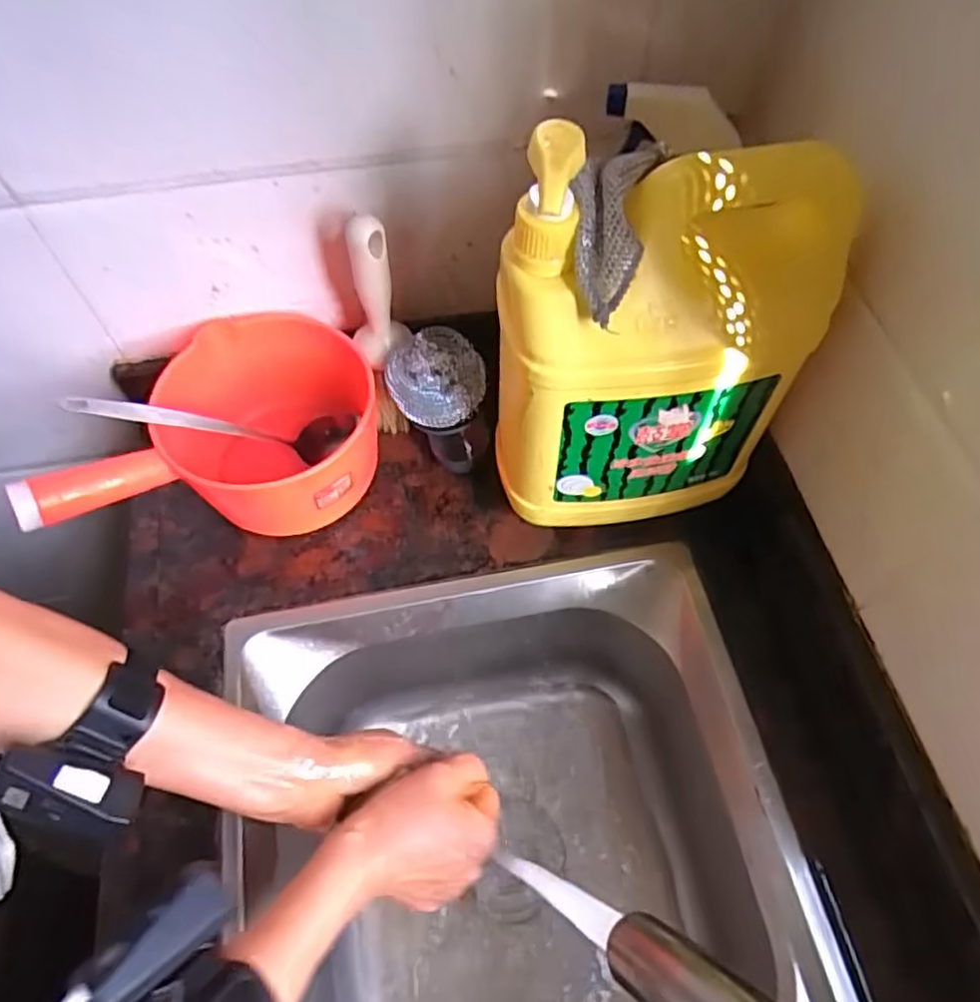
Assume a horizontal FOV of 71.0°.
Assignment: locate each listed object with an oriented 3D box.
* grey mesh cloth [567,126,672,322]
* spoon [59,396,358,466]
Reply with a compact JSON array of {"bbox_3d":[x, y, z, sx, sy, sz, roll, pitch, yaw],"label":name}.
[{"bbox_3d":[0.066,-0.153,0.375,0.041,0.032,0.110,10,87,10],"label":"grey mesh cloth"},{"bbox_3d":[-0.224,-0.066,0.577,0.229,0.040,0.034,6,53,-34],"label":"spoon"}]

